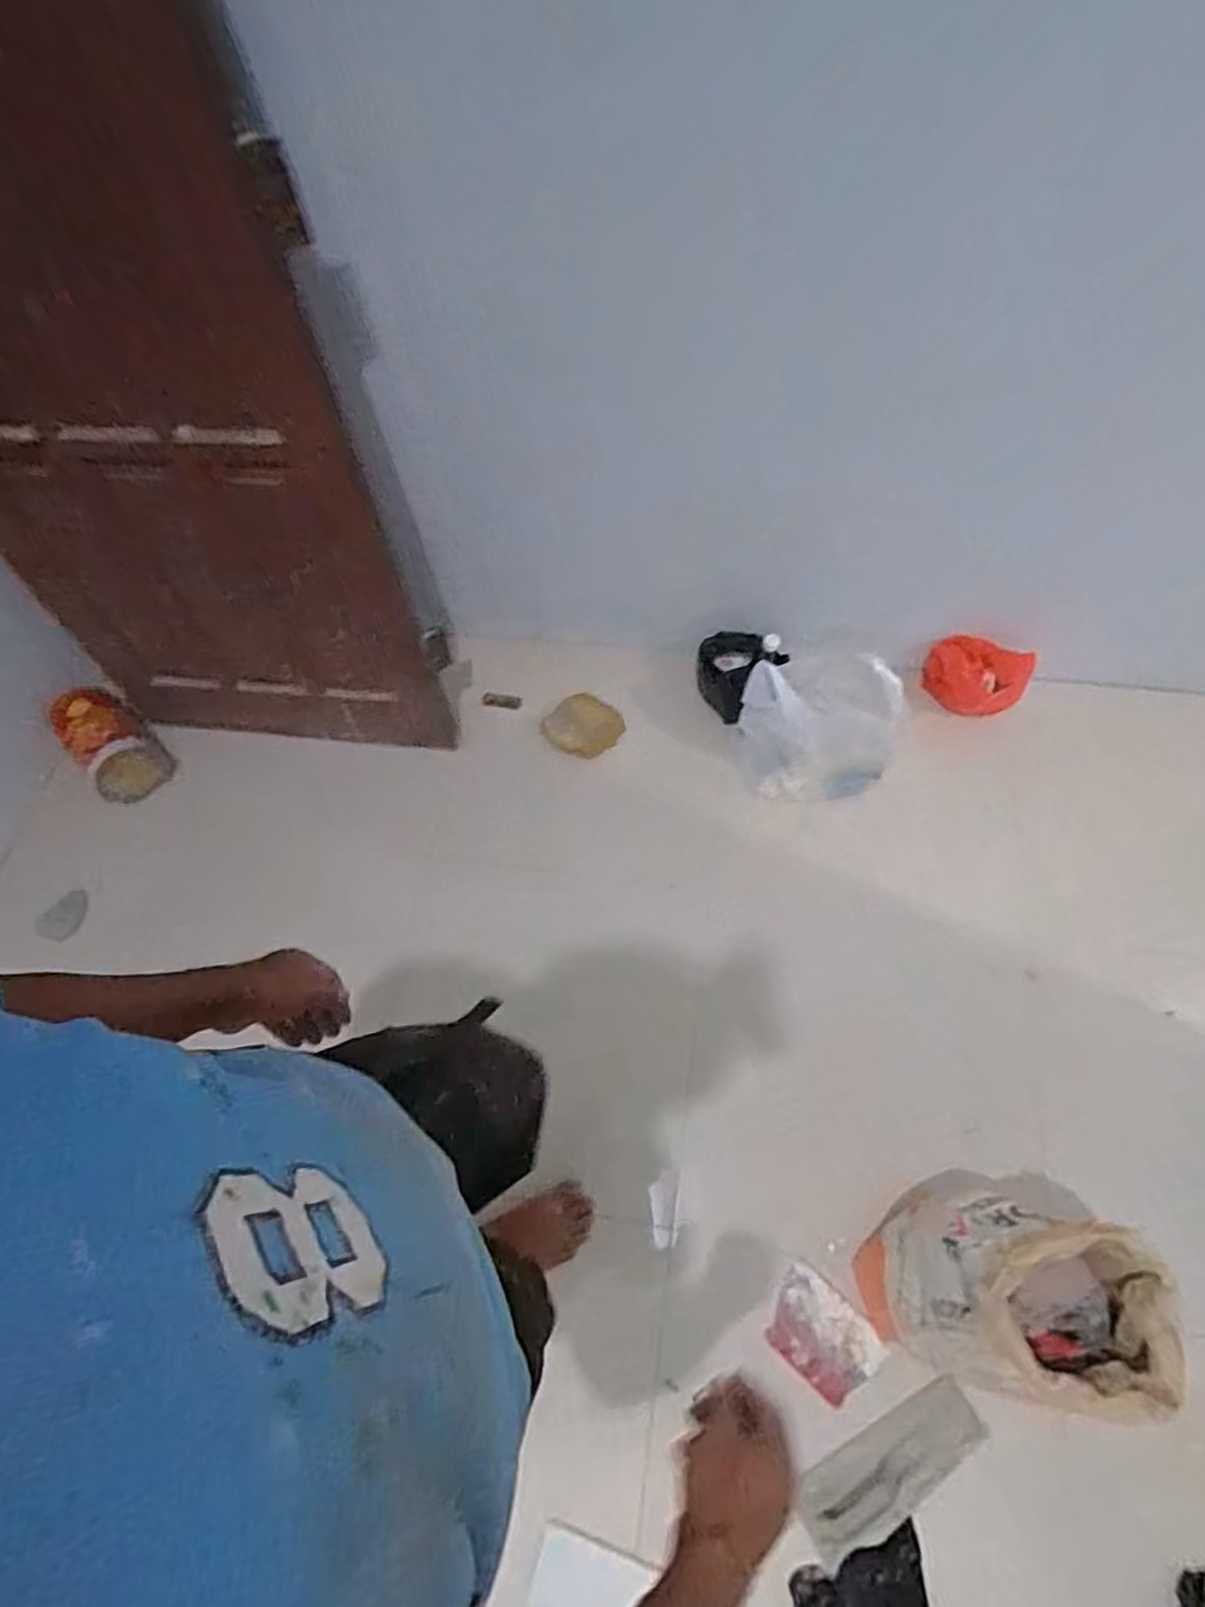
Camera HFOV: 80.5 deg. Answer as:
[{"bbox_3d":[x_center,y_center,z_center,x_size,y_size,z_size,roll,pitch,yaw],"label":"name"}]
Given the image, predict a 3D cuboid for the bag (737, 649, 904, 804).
[{"bbox_3d":[0.439,-0.155,1.469,0.243,0.280,0.270,-35,67,-11],"label":"bag"}]

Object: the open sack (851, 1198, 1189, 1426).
[{"bbox_3d":[0.548,0.684,0.984,0.266,0.412,0.218,16,67,12],"label":"open sack"}]

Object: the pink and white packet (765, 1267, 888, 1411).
[{"bbox_3d":[0.350,0.852,1.138,0.163,0.010,0.126,31,71,34],"label":"pink and white packet"}]

